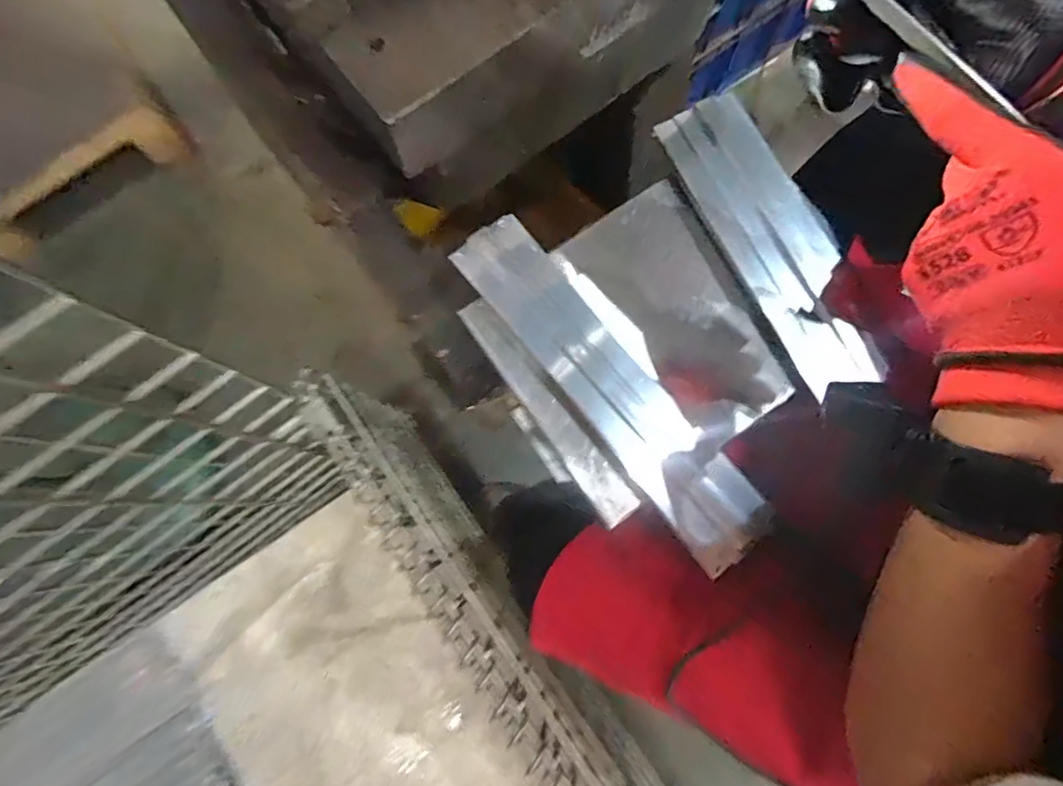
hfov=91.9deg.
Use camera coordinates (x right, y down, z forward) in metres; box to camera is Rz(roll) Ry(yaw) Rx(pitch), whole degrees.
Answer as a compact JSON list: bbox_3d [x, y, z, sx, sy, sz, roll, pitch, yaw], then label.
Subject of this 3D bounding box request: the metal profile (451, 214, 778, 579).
[{"bbox_3d":[0.061,-0.009,0.424,0.067,0.019,0.326,-38,81,-7],"label":"metal profile"}]

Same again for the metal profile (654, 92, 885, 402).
[{"bbox_3d":[0.217,-0.139,0.456,0.089,0.026,0.279,-26,79,-5],"label":"metal profile"}]

